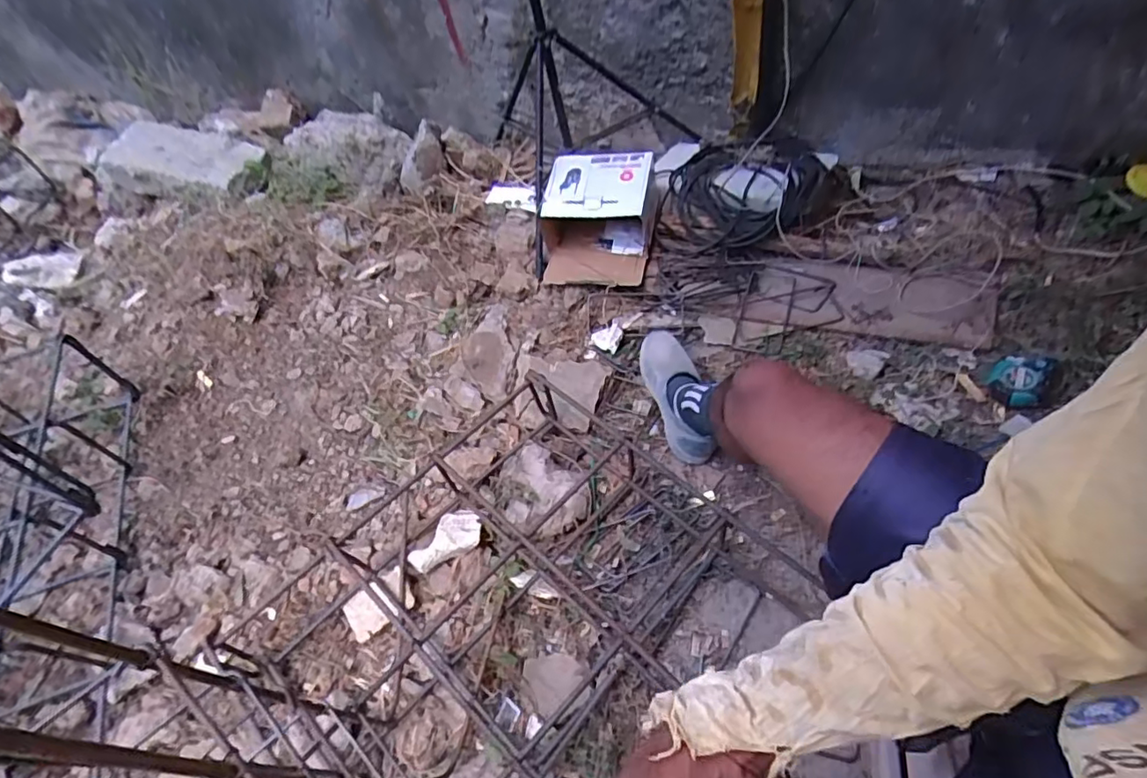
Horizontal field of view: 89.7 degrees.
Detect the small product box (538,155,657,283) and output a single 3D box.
[{"bbox_3d":[0.055,-0.367,1.241,0.229,0.155,0.285,5,54,9],"label":"small product box"}]

